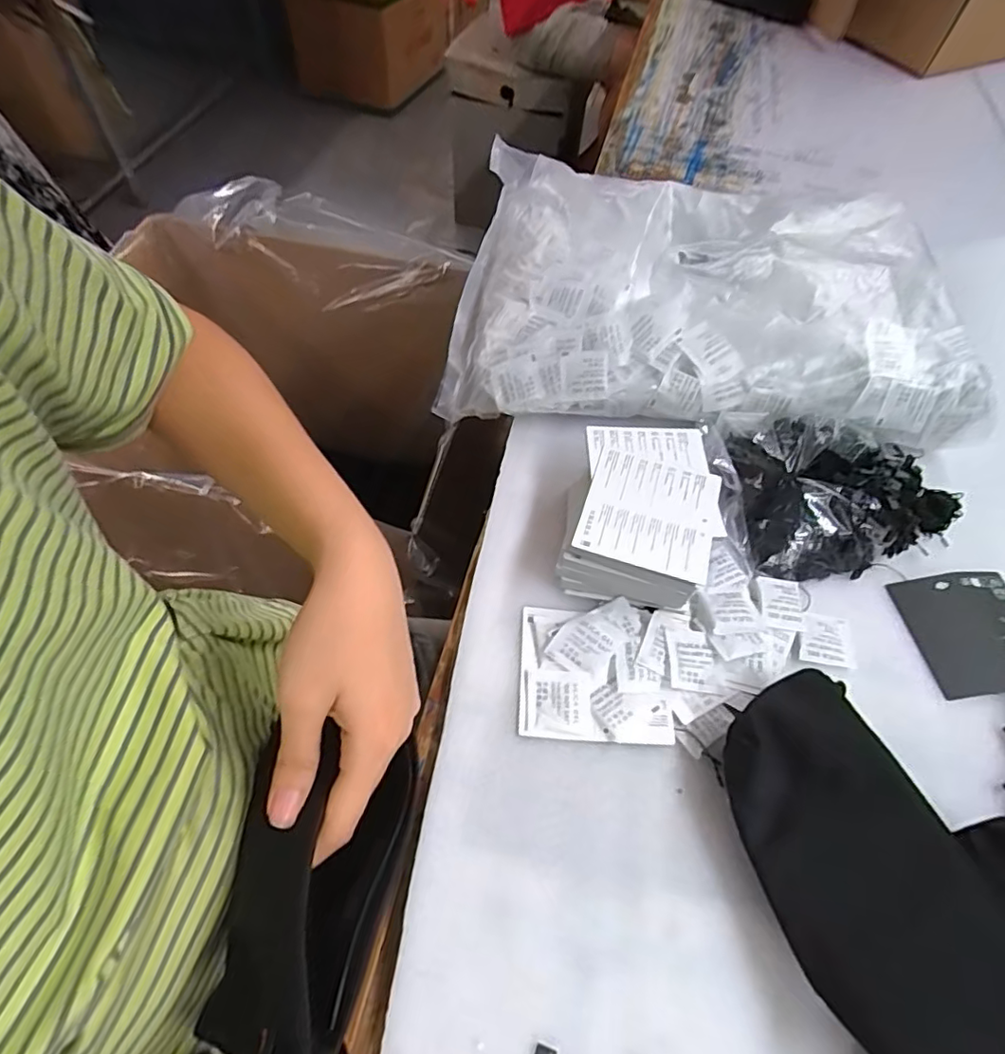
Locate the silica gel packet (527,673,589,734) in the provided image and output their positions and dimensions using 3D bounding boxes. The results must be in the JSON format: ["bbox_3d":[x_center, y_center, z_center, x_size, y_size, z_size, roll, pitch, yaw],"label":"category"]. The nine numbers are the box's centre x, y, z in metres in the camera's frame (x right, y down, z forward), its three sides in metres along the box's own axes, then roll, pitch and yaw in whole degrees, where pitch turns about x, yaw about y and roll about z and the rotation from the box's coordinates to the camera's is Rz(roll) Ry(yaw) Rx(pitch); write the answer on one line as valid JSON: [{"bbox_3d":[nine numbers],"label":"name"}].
[{"bbox_3d":[0.037,0.115,0.381,0.040,0.004,0.037,5,57,0],"label":"silica gel packet"}]

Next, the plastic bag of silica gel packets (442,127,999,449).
[{"bbox_3d":[0.195,-0.239,0.566,0.459,0.079,0.349,8,57,2],"label":"plastic bag of silica gel packets"}]

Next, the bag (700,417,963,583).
[{"bbox_3d":[0.266,-0.027,0.456,0.185,0.052,0.127,-1,57,-4],"label":"bag"}]

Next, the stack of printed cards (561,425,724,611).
[{"bbox_3d":[0.104,-0.011,0.435,0.105,0.052,0.132,12,57,5],"label":"stack of printed cards"}]

